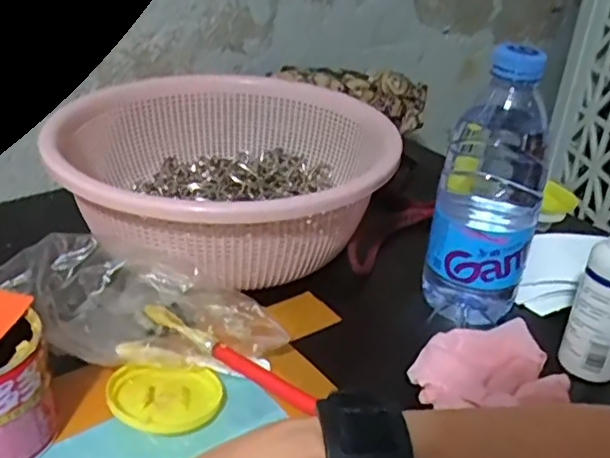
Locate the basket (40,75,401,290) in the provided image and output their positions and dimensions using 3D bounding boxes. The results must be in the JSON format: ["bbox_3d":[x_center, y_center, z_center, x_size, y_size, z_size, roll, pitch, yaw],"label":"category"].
[{"bbox_3d":[-0.068,-0.050,0.527,0.258,0.079,0.276,2,29,-1],"label":"basket"}]

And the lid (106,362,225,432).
[{"bbox_3d":[-0.084,0.099,0.374,0.066,0.014,0.054,-16,35,-30],"label":"lid"}]

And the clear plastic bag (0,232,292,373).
[{"bbox_3d":[-0.104,0.044,0.404,0.177,0.069,0.081,-1,33,-8],"label":"clear plastic bag"}]

